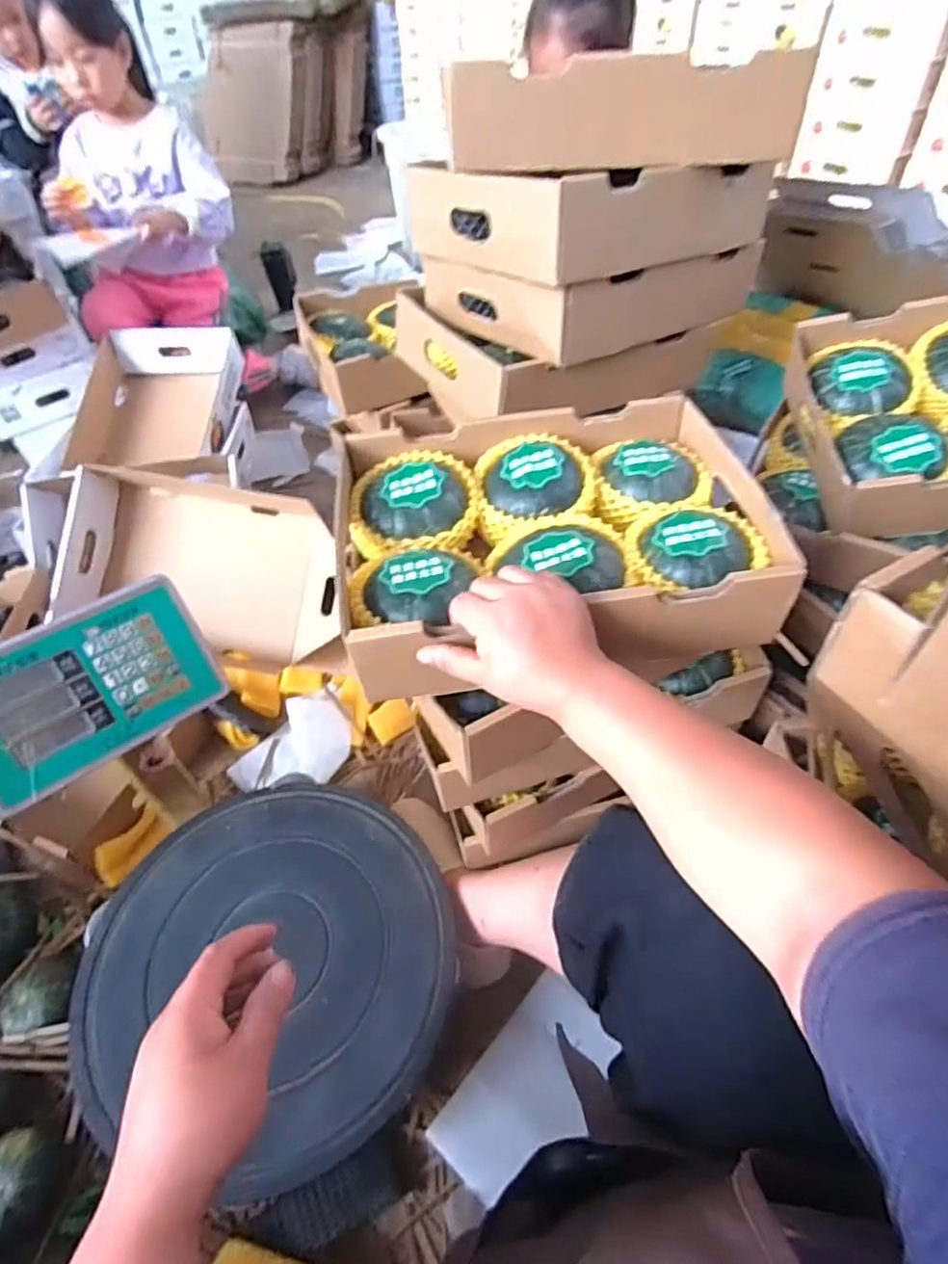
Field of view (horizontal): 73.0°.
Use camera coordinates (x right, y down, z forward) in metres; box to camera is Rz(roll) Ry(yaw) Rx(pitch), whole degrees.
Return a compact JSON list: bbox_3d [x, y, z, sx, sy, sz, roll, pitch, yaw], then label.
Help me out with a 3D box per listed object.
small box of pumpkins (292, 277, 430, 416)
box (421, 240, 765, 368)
[{"bbox_3d":[-0.200,-0.477,1.072,0.154,0.085,0.281,-16,50,-10],"label":"small box of pumpkins"},{"bbox_3d":[0.151,-0.447,0.806,0.355,0.101,0.223,-29,53,-20],"label":"box"}]

